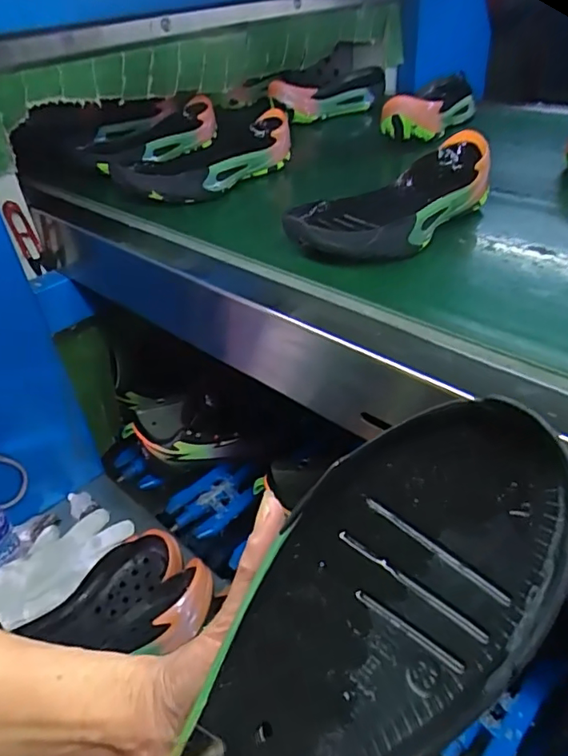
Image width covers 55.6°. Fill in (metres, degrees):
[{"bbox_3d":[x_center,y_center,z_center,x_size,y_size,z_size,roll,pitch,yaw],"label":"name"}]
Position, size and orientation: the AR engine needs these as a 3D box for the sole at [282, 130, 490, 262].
[{"bbox_3d":[0.106,-0.163,0.497,0.237,0.052,0.097,-32,45,-29],"label":"sole"}]

